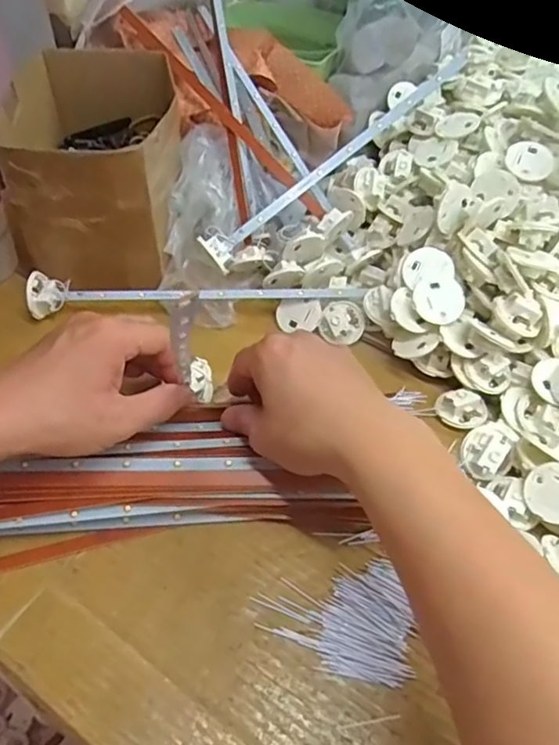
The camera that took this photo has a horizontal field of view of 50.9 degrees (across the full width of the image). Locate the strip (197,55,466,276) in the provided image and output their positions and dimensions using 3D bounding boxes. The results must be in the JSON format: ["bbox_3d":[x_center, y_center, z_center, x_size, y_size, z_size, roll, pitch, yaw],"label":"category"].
[{"bbox_3d":[0.049,-0.190,0.518,0.286,0.026,0.032,-40,63,-6],"label":"strip"}]

